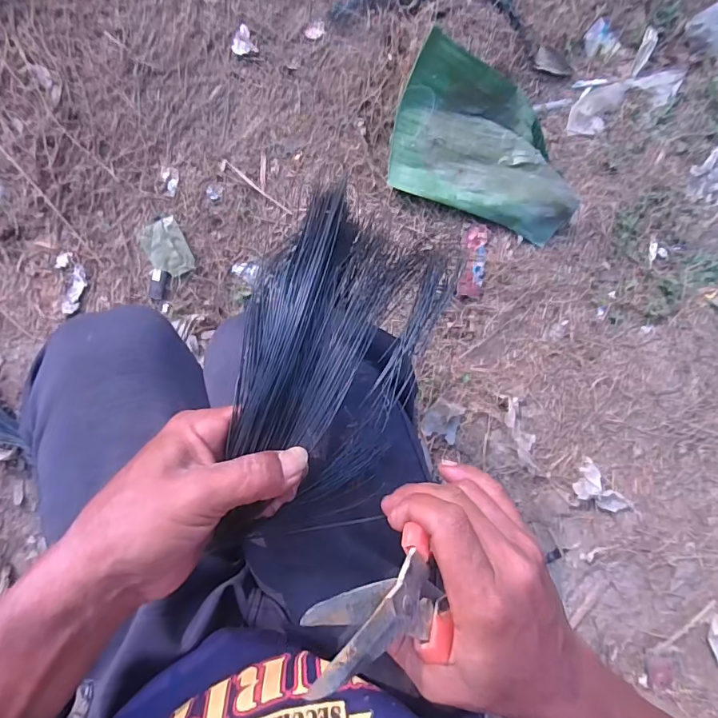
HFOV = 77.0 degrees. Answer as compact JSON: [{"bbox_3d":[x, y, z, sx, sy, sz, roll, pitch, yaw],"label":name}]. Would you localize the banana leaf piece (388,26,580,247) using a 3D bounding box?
[{"bbox_3d":[0.185,-0.297,0.634,0.273,0.061,0.183,20,87,-7],"label":"banana leaf piece"}]

